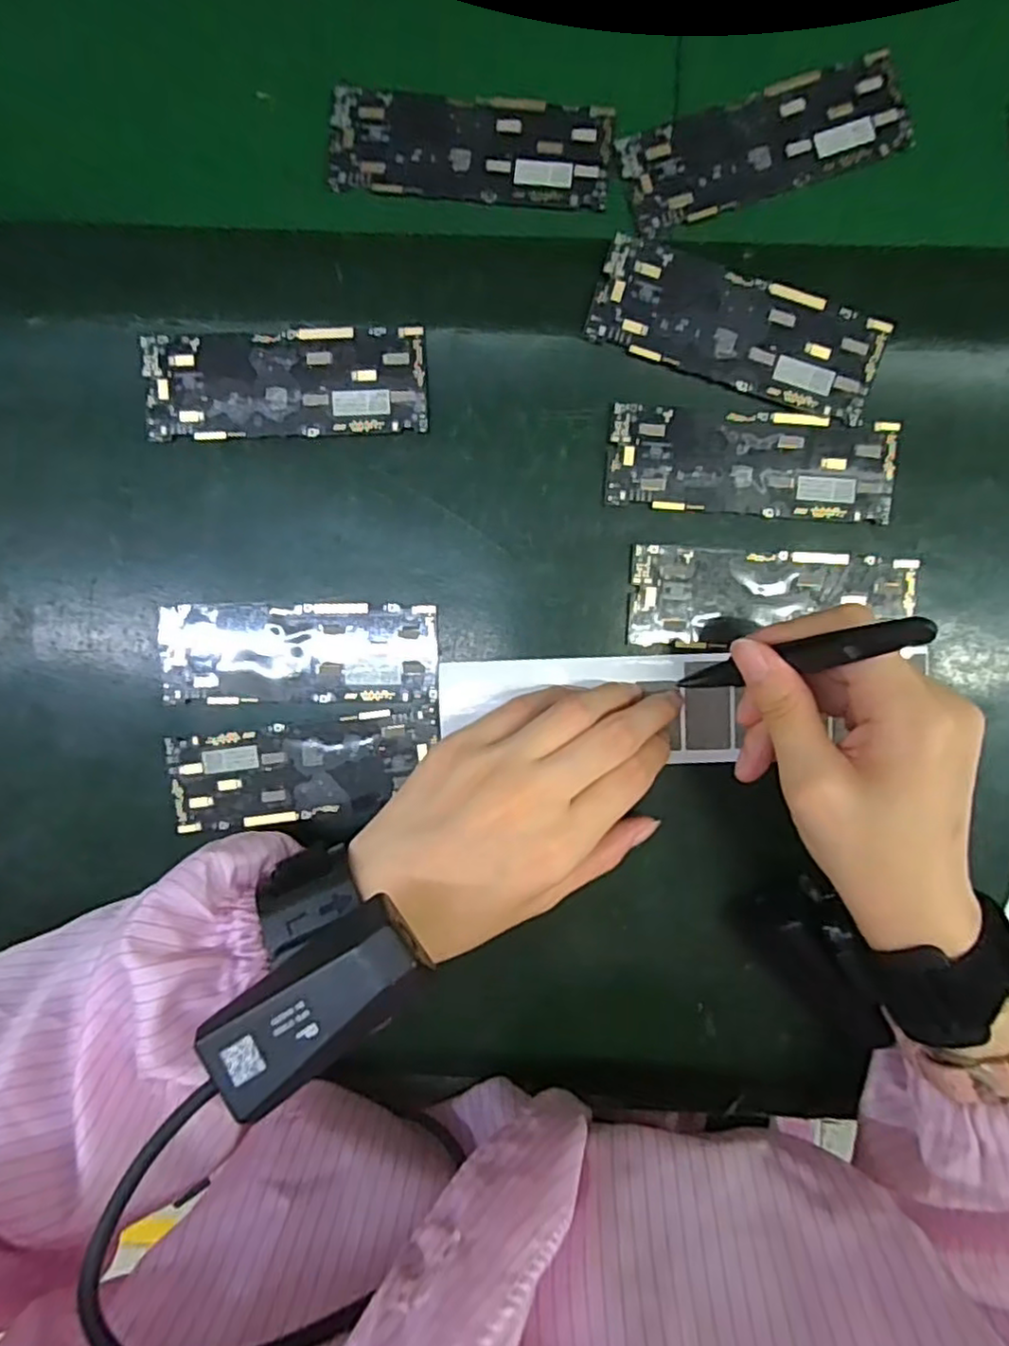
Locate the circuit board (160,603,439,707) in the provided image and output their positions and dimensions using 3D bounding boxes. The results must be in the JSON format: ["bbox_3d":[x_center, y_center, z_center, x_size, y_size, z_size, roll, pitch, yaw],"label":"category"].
[{"bbox_3d":[-0.092,-0.008,0.298,0.124,0.004,0.045,0,92,1],"label":"circuit board"}]

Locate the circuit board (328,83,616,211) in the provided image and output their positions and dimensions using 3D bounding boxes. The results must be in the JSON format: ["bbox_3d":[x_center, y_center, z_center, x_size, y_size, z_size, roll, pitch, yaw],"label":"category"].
[{"bbox_3d":[-0.015,-0.230,0.289,0.121,0.004,0.043,5,92,1],"label":"circuit board"}]

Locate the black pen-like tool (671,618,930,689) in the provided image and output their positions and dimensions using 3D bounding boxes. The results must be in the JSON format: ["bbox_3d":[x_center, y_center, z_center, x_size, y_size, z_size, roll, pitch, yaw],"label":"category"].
[{"bbox_3d":[0.106,-0.004,0.246,0.012,0.113,0.012,-30,92,-22],"label":"black pen-like tool"}]

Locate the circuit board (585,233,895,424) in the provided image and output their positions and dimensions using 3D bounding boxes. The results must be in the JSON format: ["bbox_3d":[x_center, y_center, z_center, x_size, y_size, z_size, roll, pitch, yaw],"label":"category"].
[{"bbox_3d":[0.100,-0.147,0.284,0.123,0.008,0.044,18,93,0],"label":"circuit board"}]

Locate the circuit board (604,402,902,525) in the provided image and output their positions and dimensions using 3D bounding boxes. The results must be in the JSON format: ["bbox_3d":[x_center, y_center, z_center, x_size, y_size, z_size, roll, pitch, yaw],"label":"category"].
[{"bbox_3d":[0.108,-0.092,0.289,0.124,0.004,0.044,4,92,1],"label":"circuit board"}]

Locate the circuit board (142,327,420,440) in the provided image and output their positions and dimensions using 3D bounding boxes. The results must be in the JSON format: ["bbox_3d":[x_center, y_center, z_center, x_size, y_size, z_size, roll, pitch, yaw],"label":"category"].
[{"bbox_3d":[-0.096,-0.127,0.290,0.123,0.007,0.043,-2,92,1],"label":"circuit board"}]

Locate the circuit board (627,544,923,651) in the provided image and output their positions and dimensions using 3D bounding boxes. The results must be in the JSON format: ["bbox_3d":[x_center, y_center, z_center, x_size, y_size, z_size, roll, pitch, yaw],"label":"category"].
[{"bbox_3d":[0.118,-0.032,0.293,0.124,0.004,0.044,3,92,1],"label":"circuit board"}]

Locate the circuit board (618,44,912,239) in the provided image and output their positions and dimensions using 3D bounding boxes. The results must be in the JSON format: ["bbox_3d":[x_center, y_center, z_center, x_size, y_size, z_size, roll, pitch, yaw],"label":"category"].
[{"bbox_3d":[0.112,-0.230,0.287,0.120,0.004,0.045,-21,92,2],"label":"circuit board"}]

